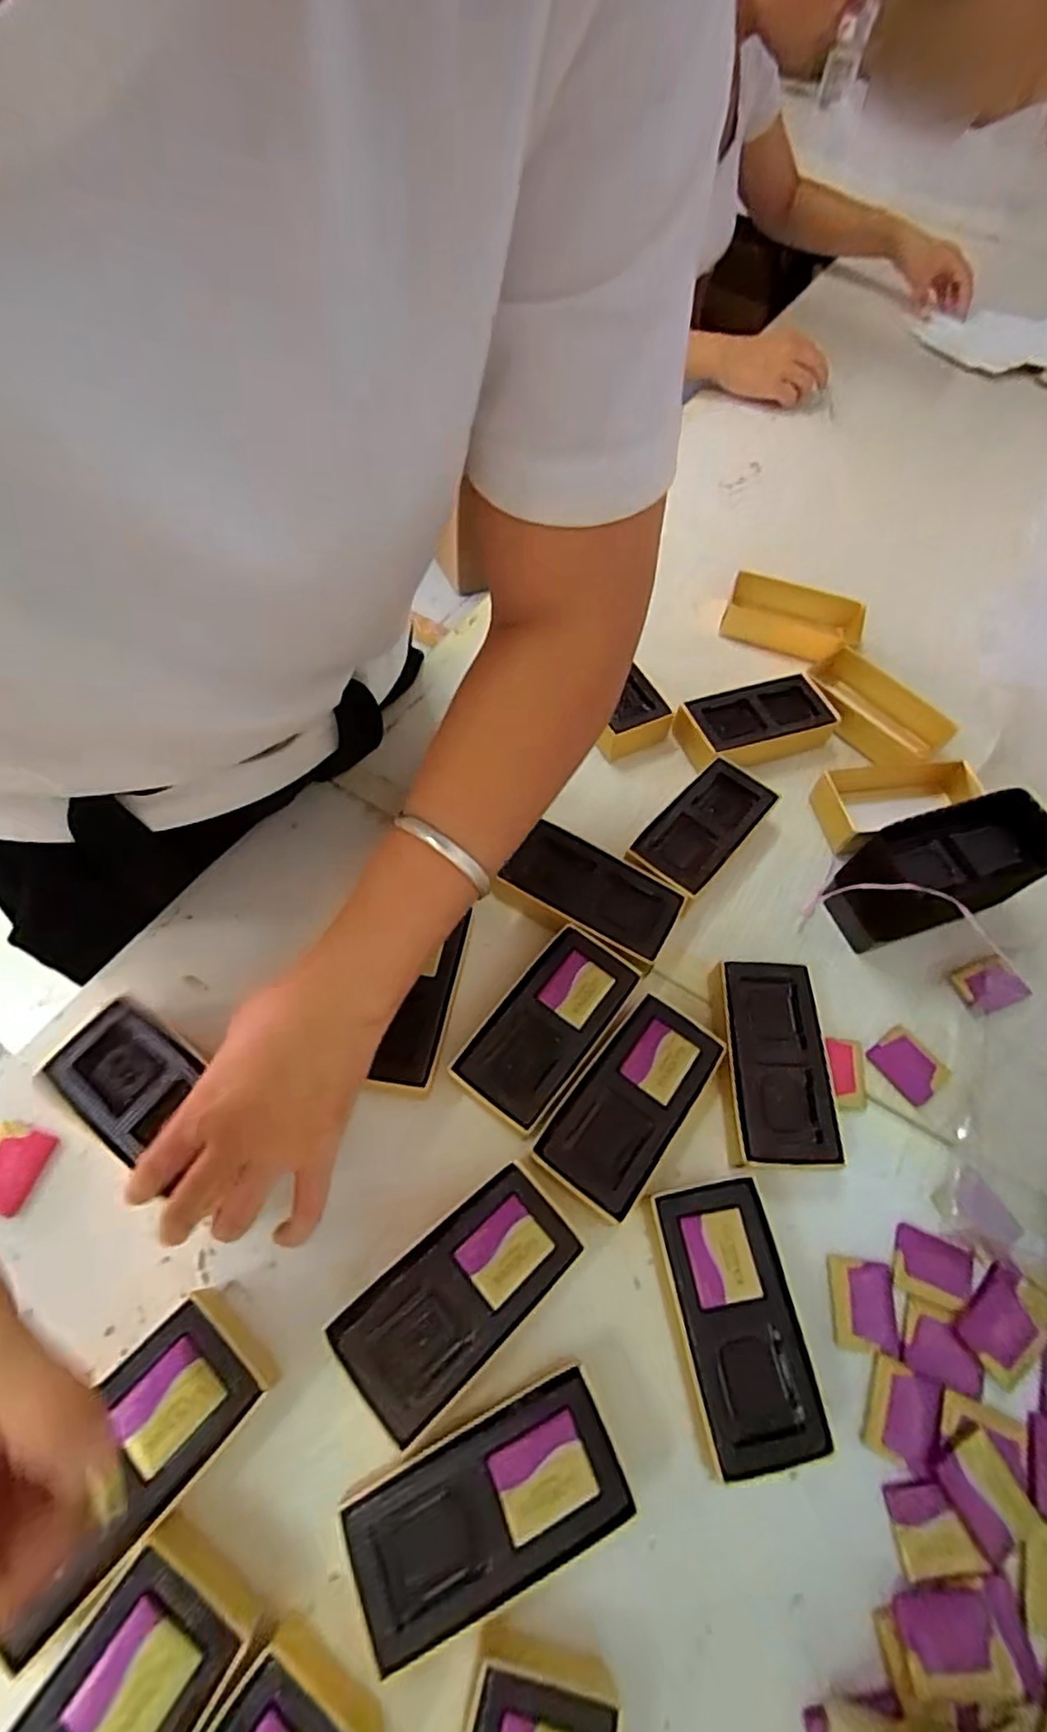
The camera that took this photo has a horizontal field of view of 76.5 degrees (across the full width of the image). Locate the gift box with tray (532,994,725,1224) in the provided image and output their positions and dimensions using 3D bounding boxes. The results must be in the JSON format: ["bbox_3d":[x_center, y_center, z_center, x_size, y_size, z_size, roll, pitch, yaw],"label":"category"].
[{"bbox_3d":[0.059,0.135,0.373,0.055,0.031,0.113,36,64,17],"label":"gift box with tray"}]

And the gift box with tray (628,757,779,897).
[{"bbox_3d":[0.123,-0.022,0.463,0.052,0.034,0.108,39,65,18],"label":"gift box with tray"}]

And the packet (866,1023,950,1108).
[{"bbox_3d":[0.235,0.119,0.403,0.036,0.008,0.040,-31,66,-20],"label":"packet"}]

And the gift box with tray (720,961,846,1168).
[{"bbox_3d":[0.142,0.113,0.385,0.058,0.031,0.113,4,59,-1],"label":"gift box with tray"}]

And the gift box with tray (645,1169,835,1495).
[{"bbox_3d":[0.100,0.220,0.325,0.057,0.032,0.113,-6,60,-7],"label":"gift box with tray"}]

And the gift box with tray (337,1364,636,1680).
[{"bbox_3d":[-0.015,0.273,0.286,0.111,0.029,0.056,-20,63,-14],"label":"gift box with tray"}]

